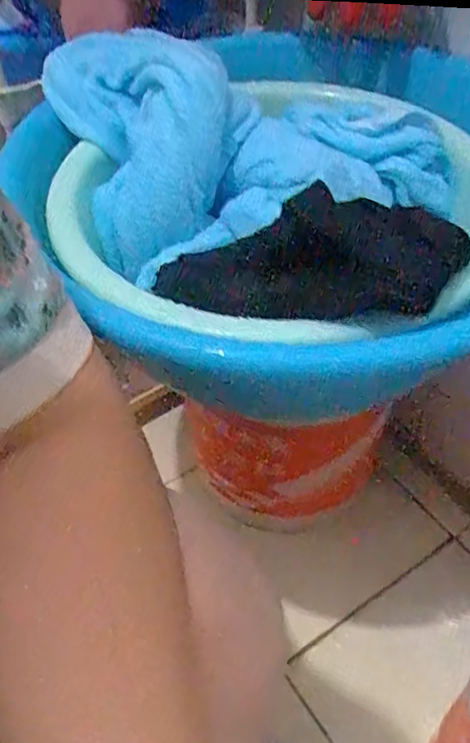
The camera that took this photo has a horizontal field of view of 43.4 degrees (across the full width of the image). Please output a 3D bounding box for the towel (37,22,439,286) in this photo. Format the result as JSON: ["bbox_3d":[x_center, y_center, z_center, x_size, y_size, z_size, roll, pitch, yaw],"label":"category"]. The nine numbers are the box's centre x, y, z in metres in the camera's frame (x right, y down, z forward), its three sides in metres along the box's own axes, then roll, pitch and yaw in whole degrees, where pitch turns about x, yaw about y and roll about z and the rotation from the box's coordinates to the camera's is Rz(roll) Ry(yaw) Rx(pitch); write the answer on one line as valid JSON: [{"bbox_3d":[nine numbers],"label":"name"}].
[{"bbox_3d":[-0.008,-0.183,0.524,0.356,0.161,0.169,3,45,2],"label":"towel"}]

